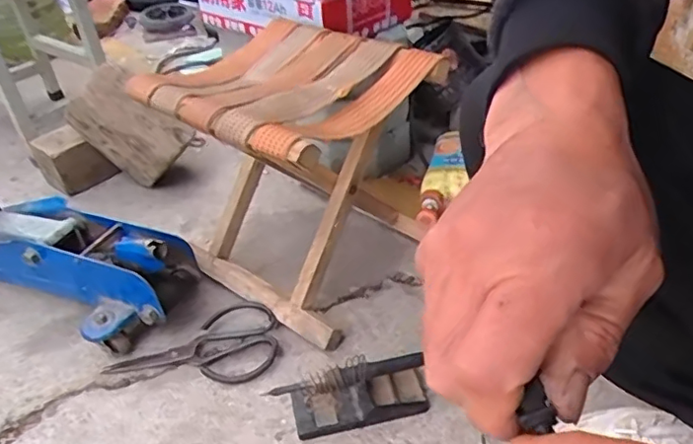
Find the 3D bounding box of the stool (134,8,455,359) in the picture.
[{"bbox_3d":[-0.060,-0.068,0.790,0.300,0.293,0.285,22,46,33],"label":"stool"}]

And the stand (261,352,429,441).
[{"bbox_3d":[0.005,0.185,0.647,0.166,0.054,0.066,-12,38,-6],"label":"stand"}]

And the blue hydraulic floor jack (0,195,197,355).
[{"bbox_3d":[-0.387,0.047,0.796,0.377,0.154,0.166,10,41,21],"label":"blue hydraulic floor jack"}]

